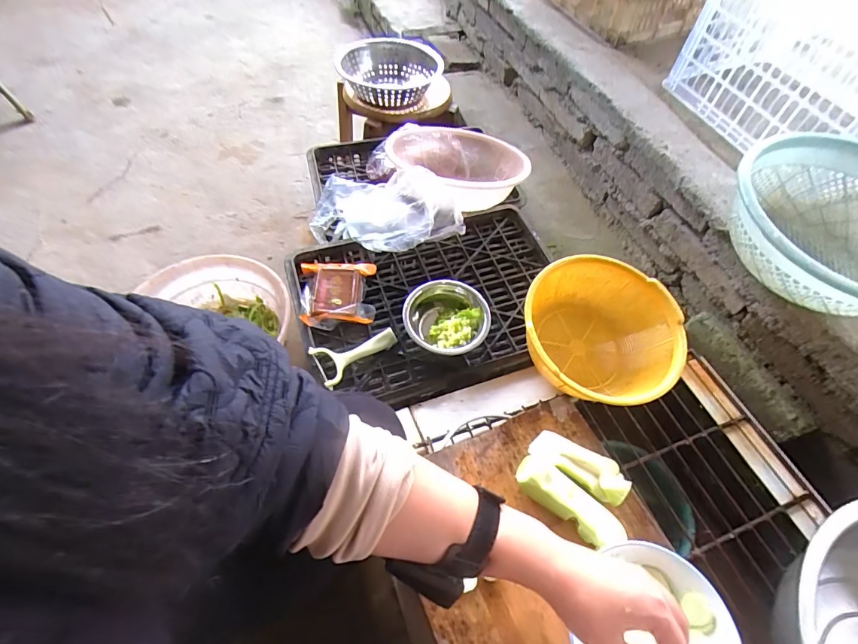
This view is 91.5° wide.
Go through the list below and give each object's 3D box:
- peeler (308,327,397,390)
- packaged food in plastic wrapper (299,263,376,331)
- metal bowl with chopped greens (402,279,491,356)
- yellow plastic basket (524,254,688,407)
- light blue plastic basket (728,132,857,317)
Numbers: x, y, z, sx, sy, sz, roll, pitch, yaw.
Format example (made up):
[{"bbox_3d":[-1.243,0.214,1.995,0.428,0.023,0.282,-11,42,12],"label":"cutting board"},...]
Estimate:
[{"bbox_3d":[-0.118,0.045,0.671,0.130,0.021,0.058,-26,61,-18],"label":"peeler"},{"bbox_3d":[-0.155,-0.051,0.724,0.127,0.036,0.145,-6,57,-6],"label":"packaged food in plastic wrapper"},{"bbox_3d":[0.029,-0.001,0.689,0.136,0.051,0.129,1,56,-2],"label":"metal bowl with chopped greens"},{"bbox_3d":[0.255,0.027,0.649,0.219,0.124,0.222,1,56,-2],"label":"yellow plastic basket"},{"bbox_3d":[0.584,-0.126,0.608,0.311,0.107,0.299,-21,60,-16],"label":"light blue plastic basket"}]

